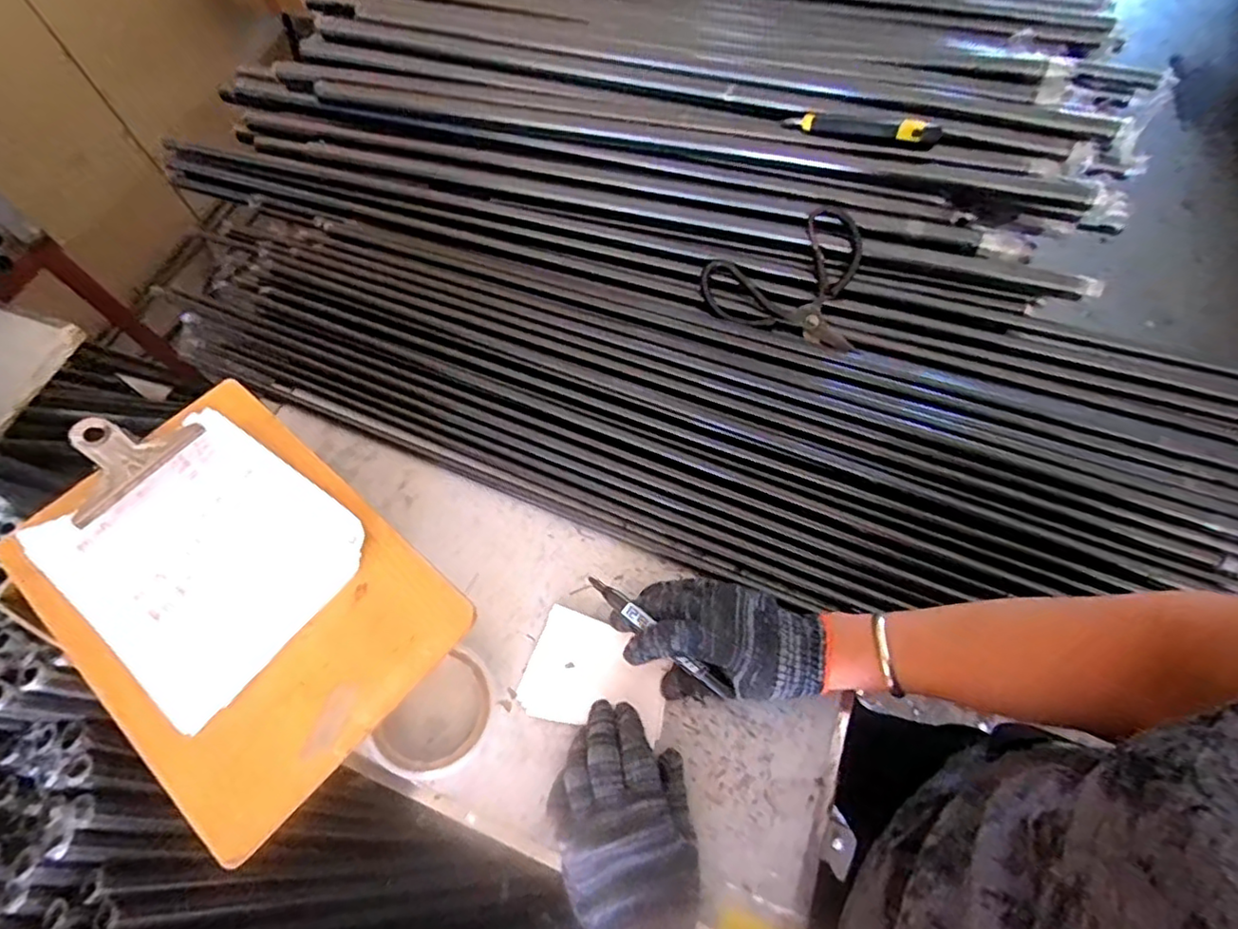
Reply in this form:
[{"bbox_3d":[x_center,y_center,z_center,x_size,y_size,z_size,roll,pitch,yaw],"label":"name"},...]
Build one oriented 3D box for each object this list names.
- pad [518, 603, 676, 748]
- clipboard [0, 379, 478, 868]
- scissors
[{"bbox_3d":[-0.017,0.170,0.486,0.112,0.009,0.082,20,66,10],"label":"pad"},{"bbox_3d":[-0.264,0.077,0.415,0.291,0.016,0.190,38,70,17],"label":"clipboard"},{"bbox_3d":[0.167,-0.196,0.634,0.154,0.017,0.153,7,78,8],"label":"scissors"}]

